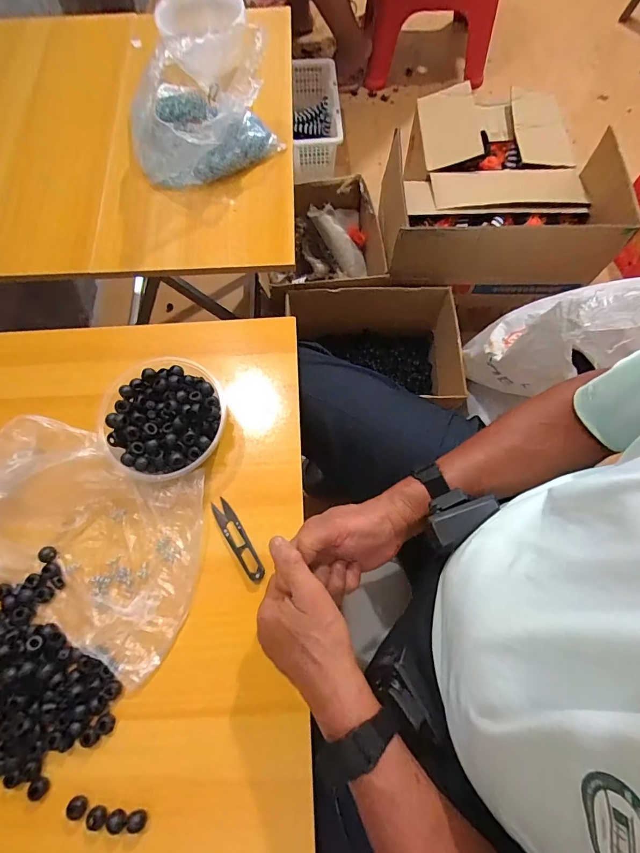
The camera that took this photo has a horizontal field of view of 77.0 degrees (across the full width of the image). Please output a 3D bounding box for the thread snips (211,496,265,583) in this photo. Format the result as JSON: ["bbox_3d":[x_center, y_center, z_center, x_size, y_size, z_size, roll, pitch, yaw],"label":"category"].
[{"bbox_3d":[-0.094,0.129,0.460,0.022,0.010,0.103,-31,75,-9],"label":"thread snips"}]

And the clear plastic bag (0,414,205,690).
[{"bbox_3d":[-0.267,0.114,0.443,0.288,0.055,0.196,26,74,8],"label":"clear plastic bag"}]

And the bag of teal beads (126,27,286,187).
[{"bbox_3d":[-0.183,-0.482,0.588,0.218,0.145,0.188,-20,73,-6],"label":"bag of teal beads"}]

